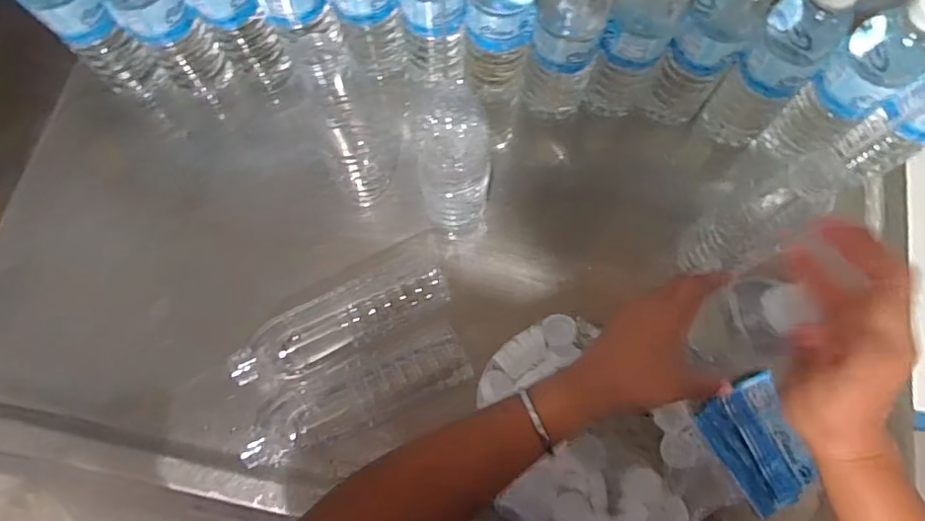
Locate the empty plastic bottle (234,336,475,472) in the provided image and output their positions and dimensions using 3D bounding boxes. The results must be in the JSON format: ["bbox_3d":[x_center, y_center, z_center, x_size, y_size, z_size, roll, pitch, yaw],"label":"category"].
[{"bbox_3d":[-0.094,0.119,0.509,0.202,0.055,0.056,-21,74,-7],"label":"empty plastic bottle"}]

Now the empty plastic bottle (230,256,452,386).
[{"bbox_3d":[-0.113,0.054,0.531,0.203,0.059,0.063,-24,74,-8],"label":"empty plastic bottle"}]

